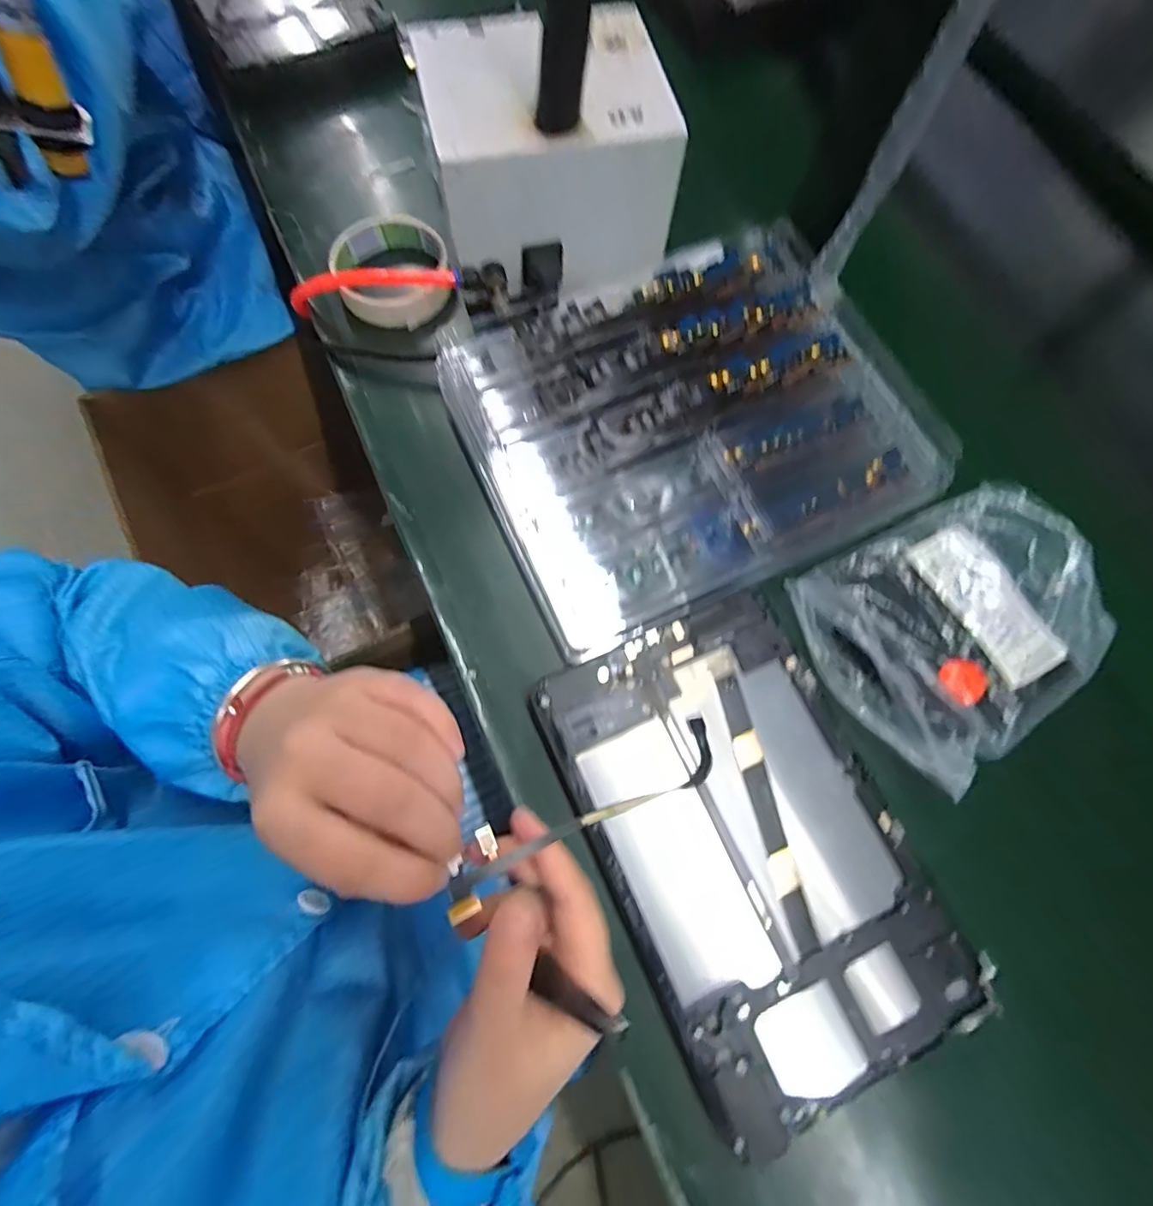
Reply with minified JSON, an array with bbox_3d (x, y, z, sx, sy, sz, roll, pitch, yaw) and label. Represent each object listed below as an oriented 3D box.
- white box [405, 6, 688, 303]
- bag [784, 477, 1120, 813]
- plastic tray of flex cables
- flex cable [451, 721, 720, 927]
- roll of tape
[{"bbox_3d":[-0.025,-0.308,0.373,0.155,0.107,0.135,-18,76,-10],"label":"white box"},{"bbox_3d":[0.226,0.015,0.320,0.158,0.042,0.137,-28,79,-7],"label":"bag"},{"bbox_3d":[0.075,-0.116,0.350,0.276,0.028,0.221,-25,79,-7],"label":"plastic tray of flex cables"},{"bbox_3d":[0.005,0.081,0.210,0.120,0.008,0.023,-23,79,-15],"label":"flex cable"},{"bbox_3d":[-0.140,-0.253,0.406,0.083,0.034,0.095,-22,77,-11],"label":"roll of tape"}]

